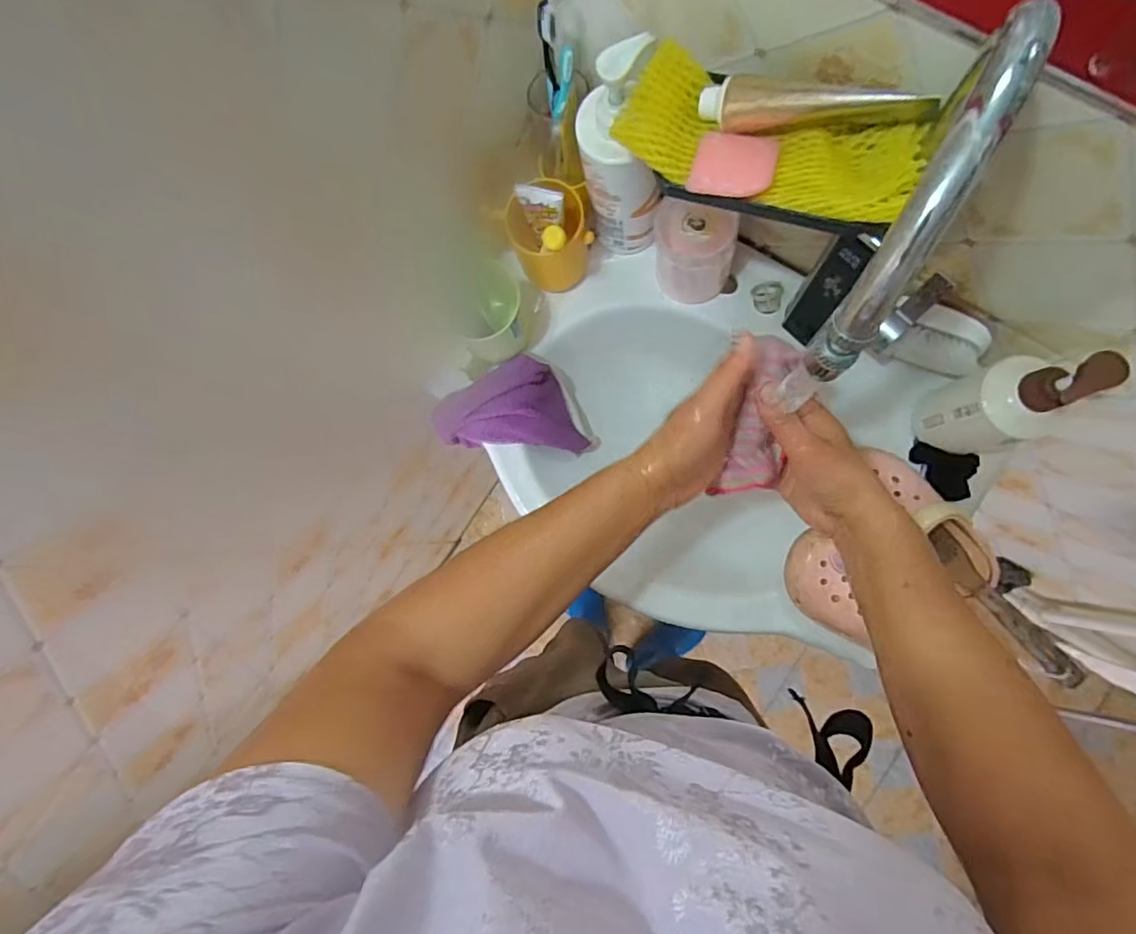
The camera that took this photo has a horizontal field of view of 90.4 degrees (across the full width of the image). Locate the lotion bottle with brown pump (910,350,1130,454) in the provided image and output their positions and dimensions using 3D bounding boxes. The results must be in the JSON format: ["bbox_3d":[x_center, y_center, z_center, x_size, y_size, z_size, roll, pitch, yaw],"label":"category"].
[{"bbox_3d":[0.389,-0.056,0.509,0.060,0.188,0.075,-19,83,2],"label":"lotion bottle with brown pump"}]

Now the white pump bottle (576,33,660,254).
[{"bbox_3d":[0.049,-0.285,0.535,0.063,0.234,0.065,0,84,4],"label":"white pump bottle"}]

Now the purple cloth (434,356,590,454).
[{"bbox_3d":[-0.065,-0.073,0.683,0.176,0.098,0.100,1,84,4],"label":"purple cloth"}]

